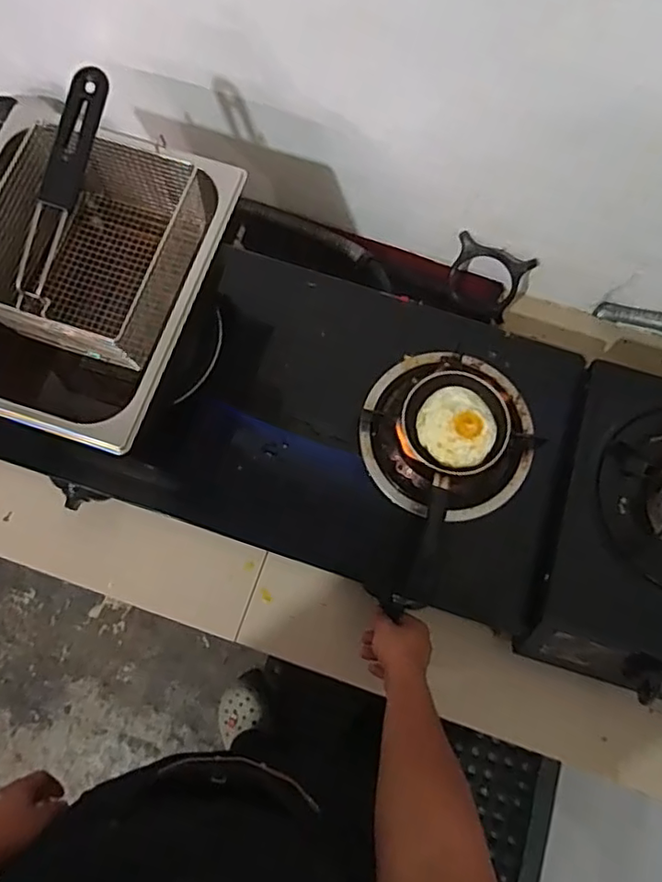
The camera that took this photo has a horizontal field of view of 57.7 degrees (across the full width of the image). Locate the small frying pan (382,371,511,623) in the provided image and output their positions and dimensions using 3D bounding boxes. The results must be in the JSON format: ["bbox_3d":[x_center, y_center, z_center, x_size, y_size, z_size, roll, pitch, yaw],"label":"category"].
[{"bbox_3d":[0.120,0.054,0.674,0.119,0.036,0.280,18,67,4],"label":"small frying pan"}]

